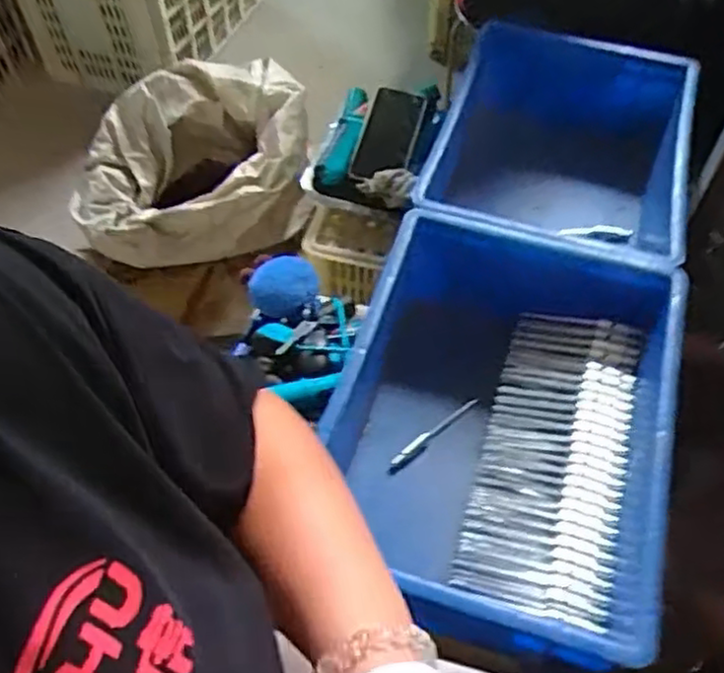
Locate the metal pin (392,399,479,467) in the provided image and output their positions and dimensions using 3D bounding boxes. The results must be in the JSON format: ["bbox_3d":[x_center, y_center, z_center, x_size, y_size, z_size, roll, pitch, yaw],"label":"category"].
[{"bbox_3d":[0.078,0.100,0.750,0.115,0.010,0.010,-30,58,-19],"label":"metal pin"}]

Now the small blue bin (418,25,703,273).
[{"bbox_3d":[0.251,-0.209,0.893,0.287,0.184,0.376,14,55,12],"label":"small blue bin"}]

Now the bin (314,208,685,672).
[{"bbox_3d":[0.134,0.079,0.686,0.294,0.138,0.390,16,55,13],"label":"bin"}]

